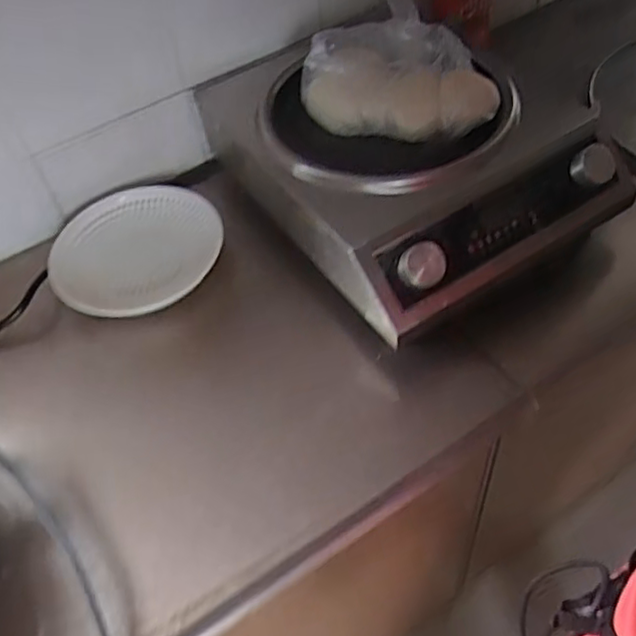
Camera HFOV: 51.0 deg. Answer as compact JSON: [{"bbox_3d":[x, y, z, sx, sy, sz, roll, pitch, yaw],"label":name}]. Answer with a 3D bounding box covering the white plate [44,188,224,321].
[{"bbox_3d":[-0.211,-0.083,0.778,0.192,0.021,0.193,-18,51,-8],"label":"white plate"}]

